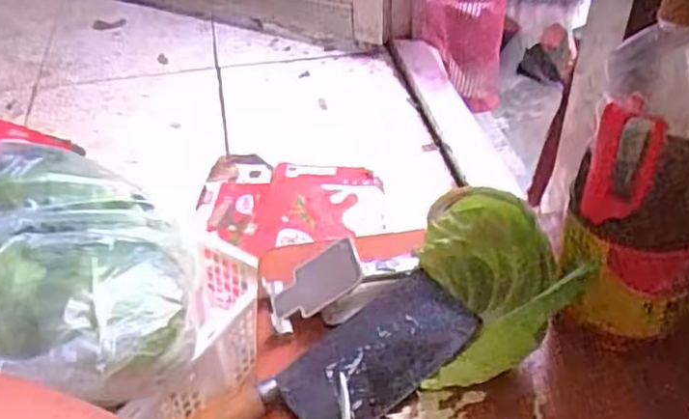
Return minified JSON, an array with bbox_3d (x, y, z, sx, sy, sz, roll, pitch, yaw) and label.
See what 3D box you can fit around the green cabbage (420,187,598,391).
[{"bbox_3d":[0.120,0.053,0.552,0.103,0.113,0.171,1,41,4],"label":"green cabbage"}]

